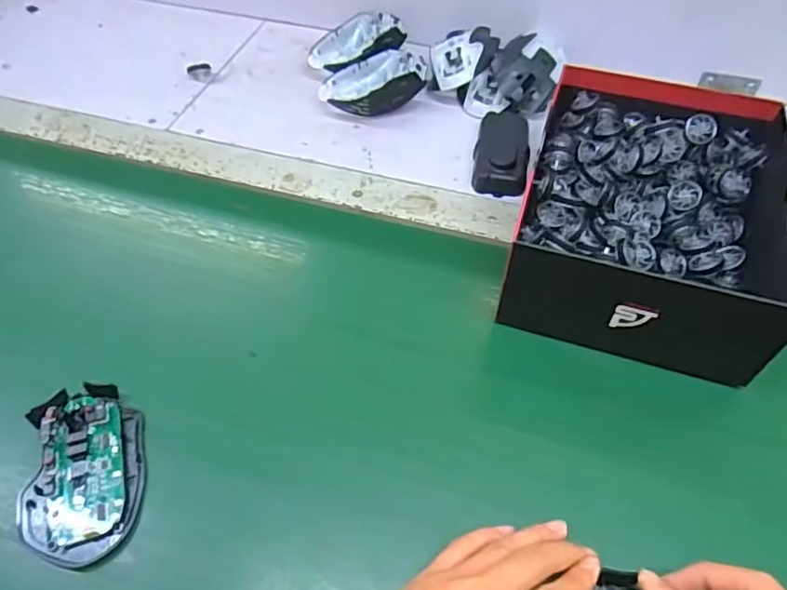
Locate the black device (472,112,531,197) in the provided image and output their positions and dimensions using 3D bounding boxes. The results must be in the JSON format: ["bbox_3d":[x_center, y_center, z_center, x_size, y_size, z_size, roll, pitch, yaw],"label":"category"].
[{"bbox_3d":[0.106,-0.138,0.554,0.050,0.027,0.115,9,53,7],"label":"black device"}]

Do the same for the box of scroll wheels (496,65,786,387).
[{"bbox_3d":[0.206,-0.072,0.464,0.185,0.084,0.252,14,54,11],"label":"box of scroll wheels"}]

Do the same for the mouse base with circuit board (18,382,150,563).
[{"bbox_3d":[-0.203,0.113,0.370,0.071,0.018,0.113,-9,53,-7],"label":"mouse base with circuit board"}]

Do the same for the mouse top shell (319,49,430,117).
[{"bbox_3d":[-0.021,-0.230,0.619,0.118,0.041,0.080,-11,53,-8],"label":"mouse top shell"}]

